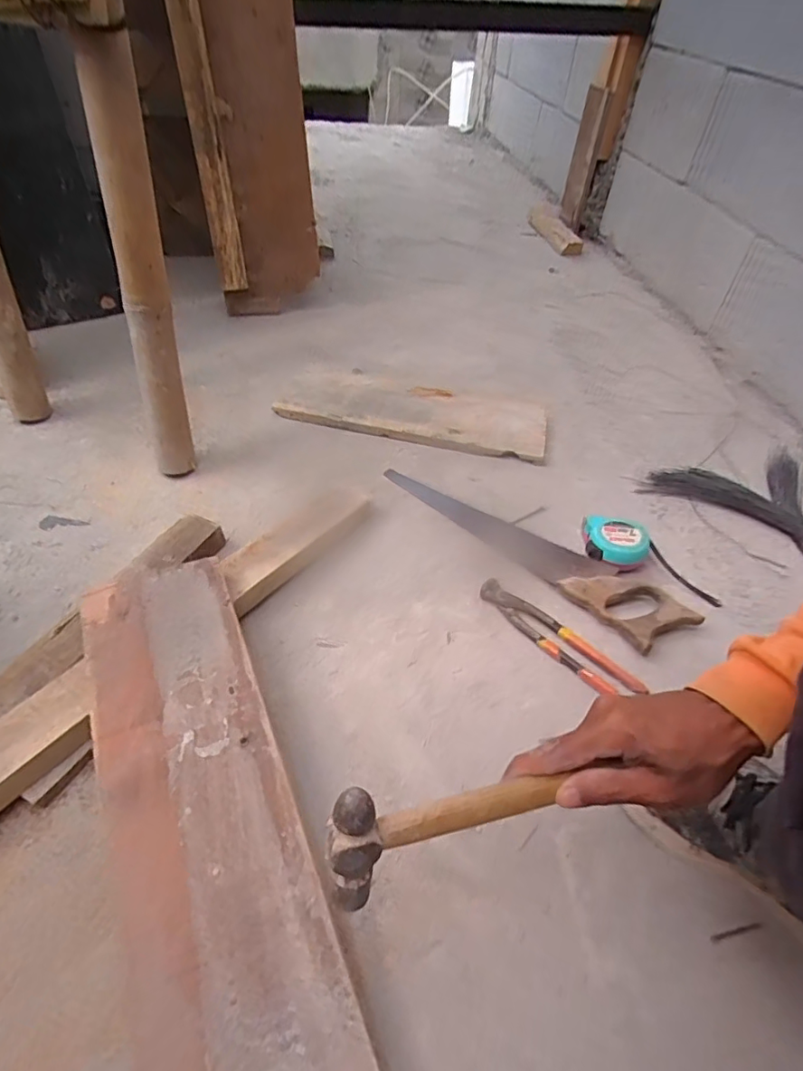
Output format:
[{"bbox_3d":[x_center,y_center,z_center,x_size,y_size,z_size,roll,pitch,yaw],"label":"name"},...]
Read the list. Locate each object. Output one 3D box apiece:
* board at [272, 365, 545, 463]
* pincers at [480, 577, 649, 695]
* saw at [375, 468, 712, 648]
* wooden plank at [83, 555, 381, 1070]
[{"bbox_3d":[0.021,-0.220,0.943,0.448,0.022,0.159,12,47,6],"label":"board"},{"bbox_3d":[0.182,0.119,0.640,0.043,0.029,0.205,-32,57,-29],"label":"pincers"},{"bbox_3d":[0.166,-0.001,0.742,0.085,0.038,0.462,-34,58,-30],"label":"saw"},{"bbox_3d":[-0.145,0.257,0.421,0.142,0.022,0.595,-17,53,-19],"label":"wooden plank"}]

